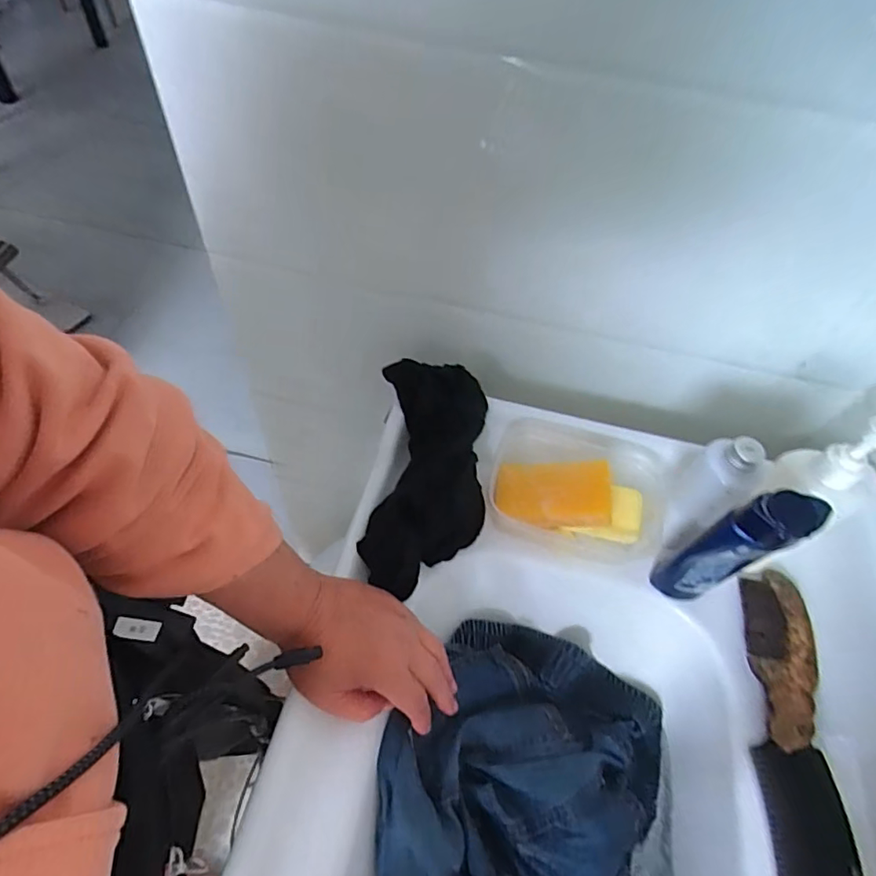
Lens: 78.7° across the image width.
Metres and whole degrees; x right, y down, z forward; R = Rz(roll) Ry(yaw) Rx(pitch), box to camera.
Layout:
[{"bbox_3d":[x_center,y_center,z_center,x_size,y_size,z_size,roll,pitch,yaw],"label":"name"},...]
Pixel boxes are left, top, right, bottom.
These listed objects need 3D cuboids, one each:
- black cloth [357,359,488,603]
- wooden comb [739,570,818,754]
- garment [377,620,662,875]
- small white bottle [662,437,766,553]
[{"bbox_3d":[-0.008,0.023,0.510,0.099,0.056,0.230,5,54,-2],"label":"black cloth"},{"bbox_3d":[0.294,0.183,0.456,0.057,0.014,0.148,11,54,2],"label":"wooden comb"},{"bbox_3d":[0.057,0.335,0.407,0.234,0.084,0.361,18,55,7],"label":"garment"},{"bbox_3d":[0.228,0.043,0.457,0.049,0.112,0.039,40,60,21],"label":"small white bottle"}]

